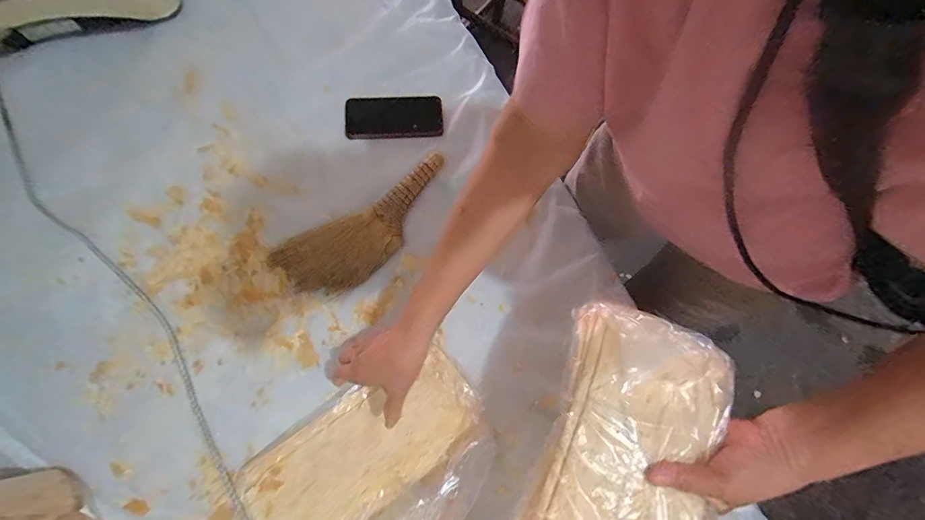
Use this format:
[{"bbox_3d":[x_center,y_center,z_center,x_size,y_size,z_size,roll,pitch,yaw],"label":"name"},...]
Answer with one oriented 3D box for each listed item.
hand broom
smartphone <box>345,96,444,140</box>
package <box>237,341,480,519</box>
[{"bbox_3d":[-0.137,-0.046,0.629,0.294,0.022,0.111,-33,78,-10],"label":"hand broom"},{"bbox_3d":[-0.117,-0.244,0.701,0.163,0.013,0.076,-4,74,-3],"label":"smartphone"},{"bbox_3d":[-0.127,0.249,0.539,0.306,0.028,0.145,-29,77,-11],"label":"package"}]

